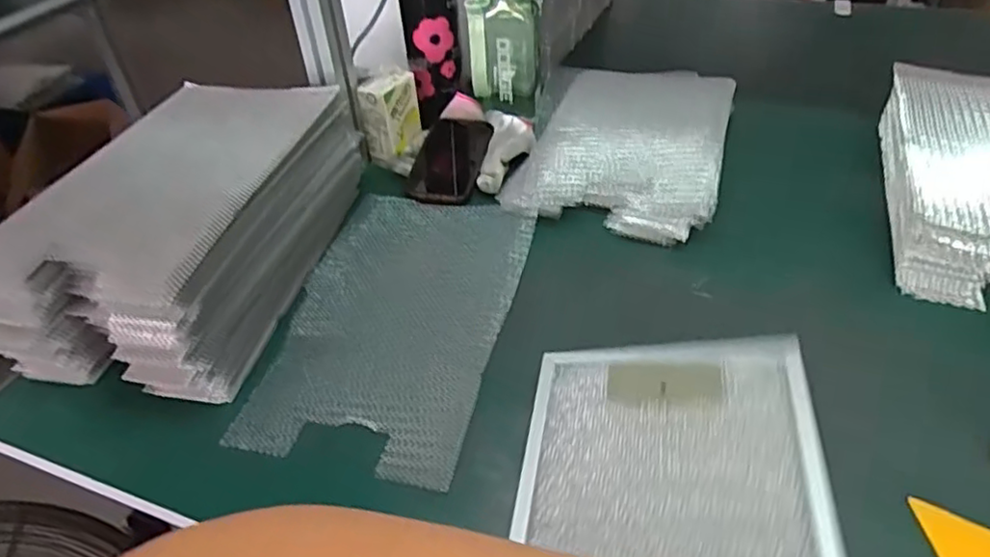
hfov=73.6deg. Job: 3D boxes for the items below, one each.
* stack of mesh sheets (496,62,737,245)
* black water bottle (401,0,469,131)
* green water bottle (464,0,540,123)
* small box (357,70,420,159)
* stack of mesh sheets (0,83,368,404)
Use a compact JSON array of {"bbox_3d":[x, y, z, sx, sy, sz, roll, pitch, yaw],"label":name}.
[{"bbox_3d":[0.156,-0.172,0.799,0.237,0.041,0.326,7,47,21],"label":"stack of mesh sheets"},{"bbox_3d":[-0.074,-0.324,0.852,0.088,0.222,0.066,-12,41,-8],"label":"black water bottle"},{"bbox_3d":[0.014,-0.314,0.851,0.085,0.204,0.068,7,42,14],"label":"green water bottle"},{"bbox_3d":[-0.131,-0.208,0.831,0.048,0.087,0.071,22,47,28],"label":"small box"},{"bbox_3d":[-0.311,-0.081,0.685,0.235,0.118,0.397,6,42,13],"label":"stack of mesh sheets"}]

